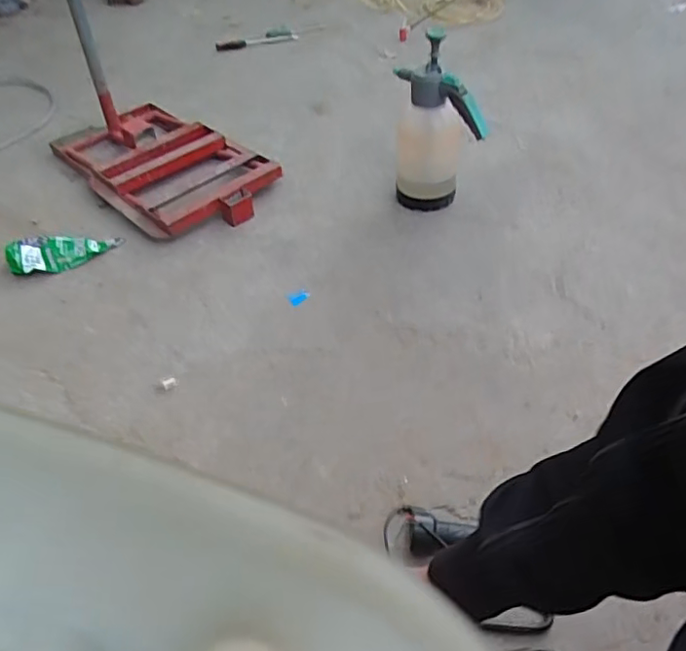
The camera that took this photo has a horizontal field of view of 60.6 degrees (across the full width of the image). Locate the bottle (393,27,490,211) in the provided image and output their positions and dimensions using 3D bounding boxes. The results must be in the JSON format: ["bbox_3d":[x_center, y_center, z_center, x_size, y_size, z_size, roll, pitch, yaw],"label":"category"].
[{"bbox_3d":[0.196,-0.413,1.246,0.165,0.305,0.189,-3,46,-1],"label":"bottle"}]

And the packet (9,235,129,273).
[{"bbox_3d":[-0.571,-0.154,1.204,0.217,0.051,0.086,-12,46,-9],"label":"packet"}]

